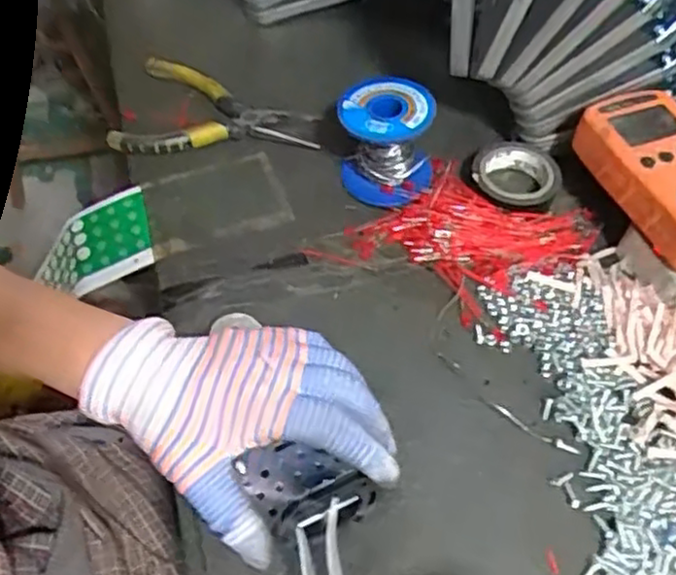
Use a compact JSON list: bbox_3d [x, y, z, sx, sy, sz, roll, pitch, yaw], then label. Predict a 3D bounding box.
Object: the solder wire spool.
[{"bbox_3d":[0.033,-0.100,0.484,0.067,0.063,0.062,6,56,1],"label":"solder wire spool"}]

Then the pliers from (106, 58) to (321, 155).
[{"bbox_3d":[-0.085,-0.127,0.526,0.143,0.018,0.083,8,56,3],"label":"pliers"}]

